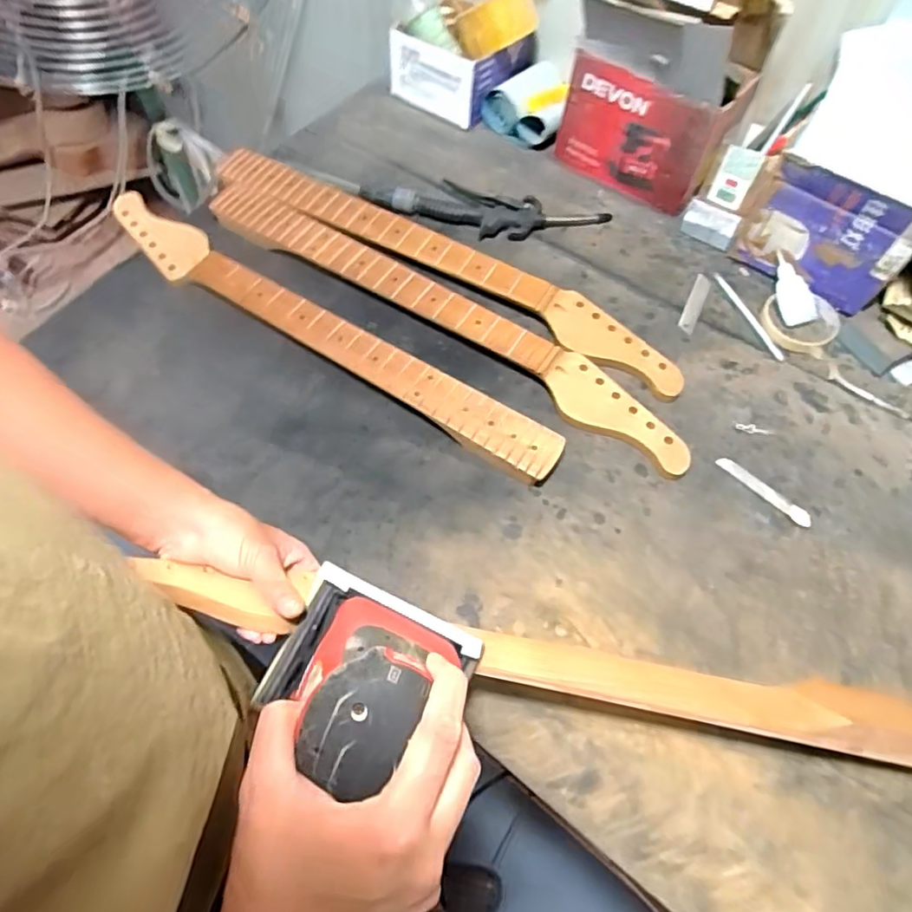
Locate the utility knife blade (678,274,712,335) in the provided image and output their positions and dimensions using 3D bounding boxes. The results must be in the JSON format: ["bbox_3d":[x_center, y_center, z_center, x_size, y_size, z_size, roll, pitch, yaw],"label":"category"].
[{"bbox_3d":[0.295,-0.188,0.724,0.020,0.004,0.098,24,65,11],"label":"utility knife blade"}]

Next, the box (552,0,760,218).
[{"bbox_3d":[0.245,-0.450,0.737,0.203,0.217,0.120,25,65,11],"label":"box"}]

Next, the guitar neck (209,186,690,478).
[{"bbox_3d":[-0.025,-0.176,0.689,0.648,0.032,0.074,31,66,14],"label":"guitar neck"}]

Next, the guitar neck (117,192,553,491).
[{"bbox_3d":[-0.164,-0.149,0.670,0.627,0.031,0.064,32,66,14],"label":"guitar neck"}]

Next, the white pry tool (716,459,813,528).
[{"bbox_3d":[0.317,0.036,0.607,0.104,0.004,0.016,41,69,18],"label":"white pry tool"}]

